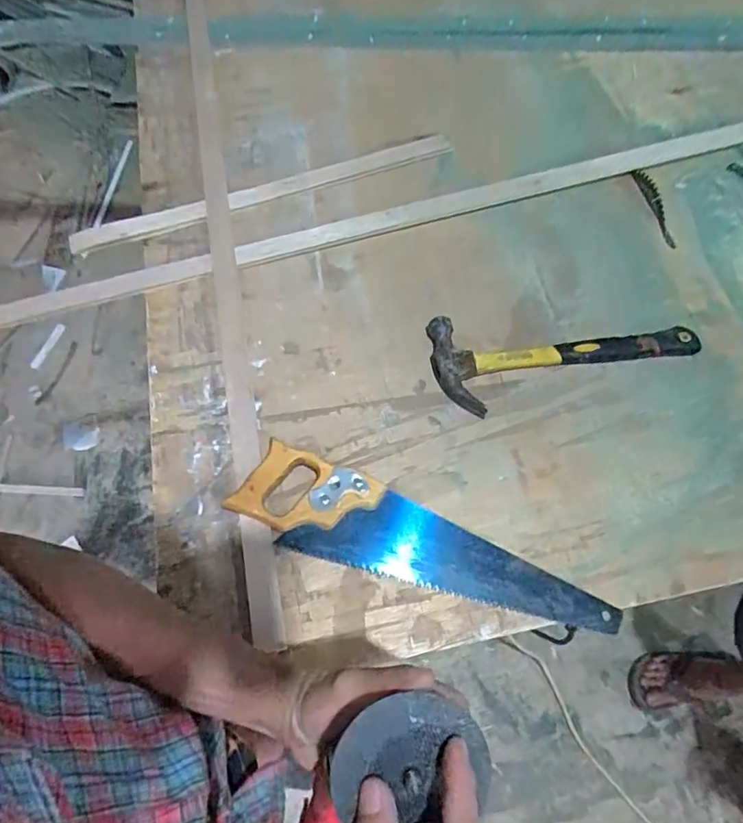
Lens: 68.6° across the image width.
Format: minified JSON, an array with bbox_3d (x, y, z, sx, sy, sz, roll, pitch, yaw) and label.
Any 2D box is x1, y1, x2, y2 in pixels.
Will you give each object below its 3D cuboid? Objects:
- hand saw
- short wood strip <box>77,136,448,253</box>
[{"bbox_3d":[0.054,0.142,0.562,0.391,0.035,0.092,20,68,8],"label":"hand saw"},{"bbox_3d":[-0.150,-0.312,0.769,0.543,0.022,0.036,-18,68,-8],"label":"short wood strip"}]

